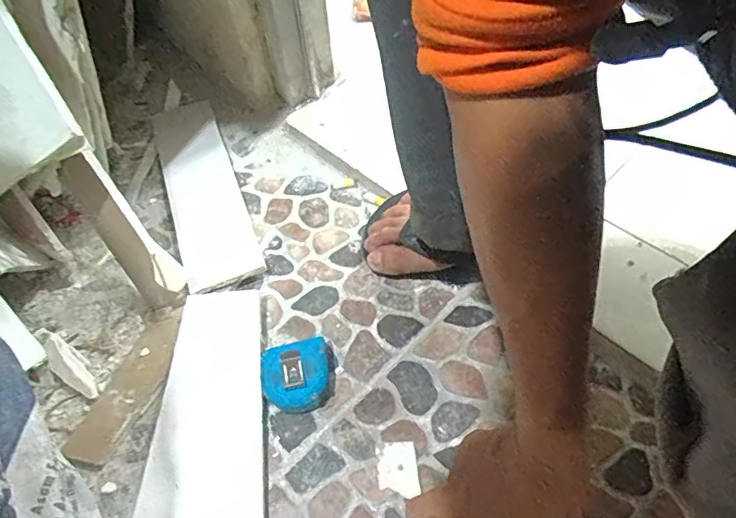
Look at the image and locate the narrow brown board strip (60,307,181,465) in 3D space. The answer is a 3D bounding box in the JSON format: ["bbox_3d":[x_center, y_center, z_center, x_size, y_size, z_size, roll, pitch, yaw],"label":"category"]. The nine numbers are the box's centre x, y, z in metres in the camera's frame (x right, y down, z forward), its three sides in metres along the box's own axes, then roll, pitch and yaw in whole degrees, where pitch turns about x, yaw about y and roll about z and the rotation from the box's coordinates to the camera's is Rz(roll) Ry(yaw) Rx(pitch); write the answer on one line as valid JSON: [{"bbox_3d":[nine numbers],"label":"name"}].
[{"bbox_3d":[-0.221,0.114,0.497,0.045,0.010,0.152,16,56,16],"label":"narrow brown board strip"}]

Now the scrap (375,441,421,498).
[{"bbox_3d":[0.025,0.176,0.444,0.032,0.004,0.044,-8,53,-1],"label":"scrap"}]

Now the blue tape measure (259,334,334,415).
[{"bbox_3d":[-0.062,0.105,0.477,0.065,0.037,0.057,-12,53,-5],"label":"blue tape measure"}]

